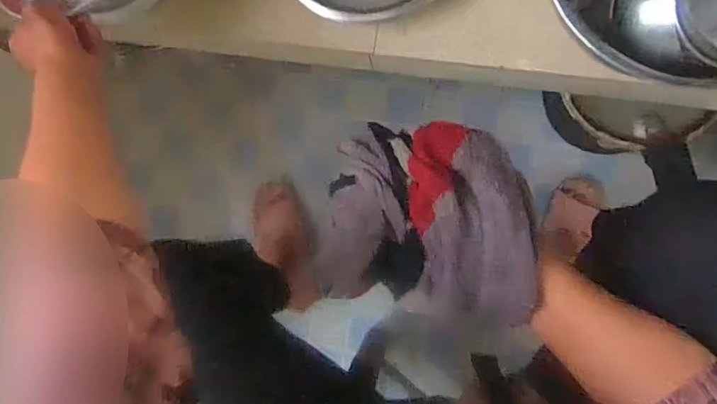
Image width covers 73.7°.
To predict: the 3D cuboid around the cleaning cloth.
[{"bbox_3d":[0.058,0.015,0.411,0.178,0.056,0.158,7,89,7],"label":"cleaning cloth"}]

